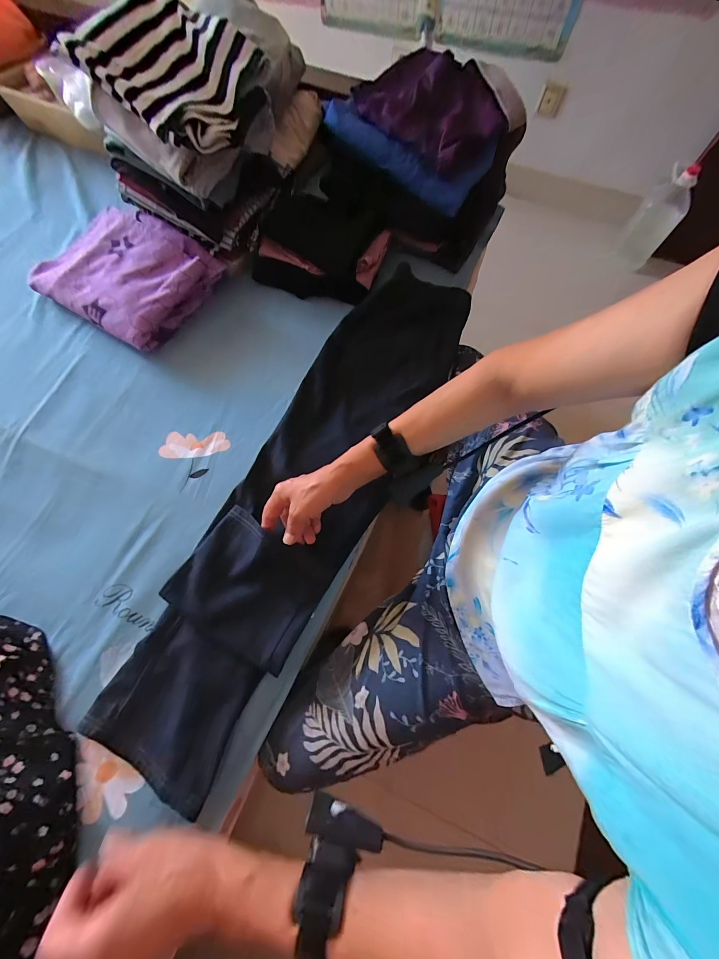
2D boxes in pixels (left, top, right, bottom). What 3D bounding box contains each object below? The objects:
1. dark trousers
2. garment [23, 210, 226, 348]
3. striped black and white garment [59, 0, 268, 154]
[{"bbox_3d":[-0.064,-0.006,0.523,0.193,0.042,0.836,30,74,3],"label":"dark trousers"},{"bbox_3d":[-0.455,-0.396,0.638,0.314,0.075,0.233,27,71,7],"label":"garment"},{"bbox_3d":[-0.298,-0.618,0.499,0.274,0.087,0.172,34,72,10],"label":"striped black and white garment"}]

